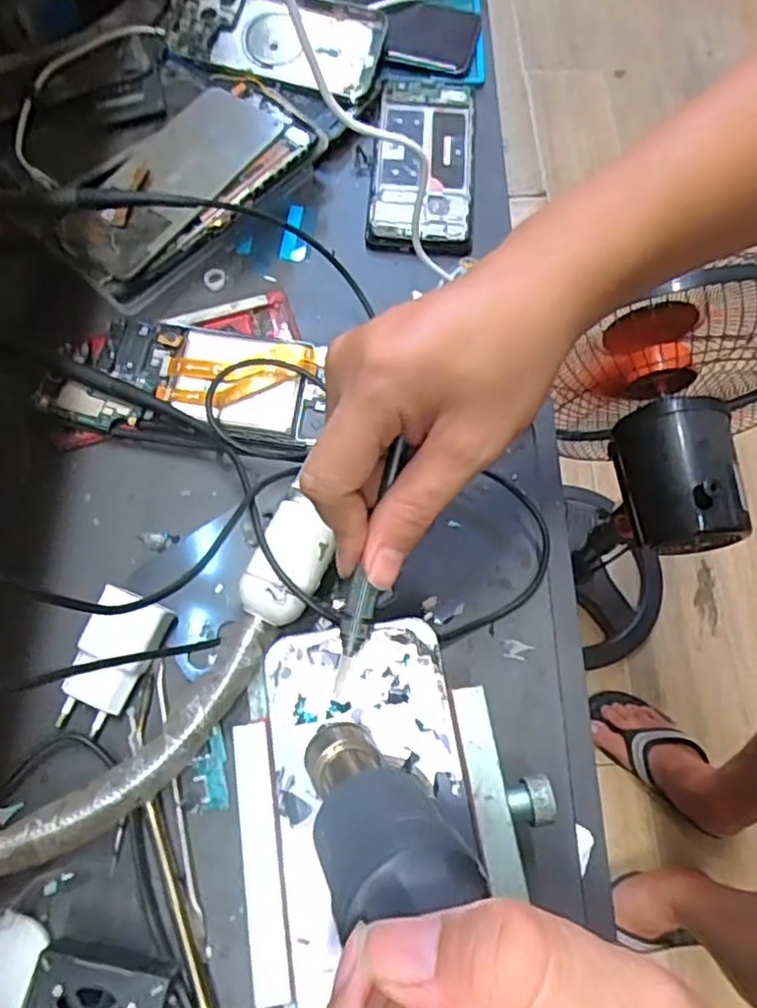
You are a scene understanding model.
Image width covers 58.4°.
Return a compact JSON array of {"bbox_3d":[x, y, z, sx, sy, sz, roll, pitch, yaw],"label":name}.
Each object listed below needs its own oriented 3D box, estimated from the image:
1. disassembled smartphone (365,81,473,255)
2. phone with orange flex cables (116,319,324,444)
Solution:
[{"bbox_3d":[0.032,-0.252,0.499,0.071,0.015,0.162,4,68,0],"label":"disassembled smartphone"},{"bbox_3d":[-0.099,-0.081,0.412,0.136,0.005,0.073,12,68,4],"label":"phone with orange flex cables"}]

